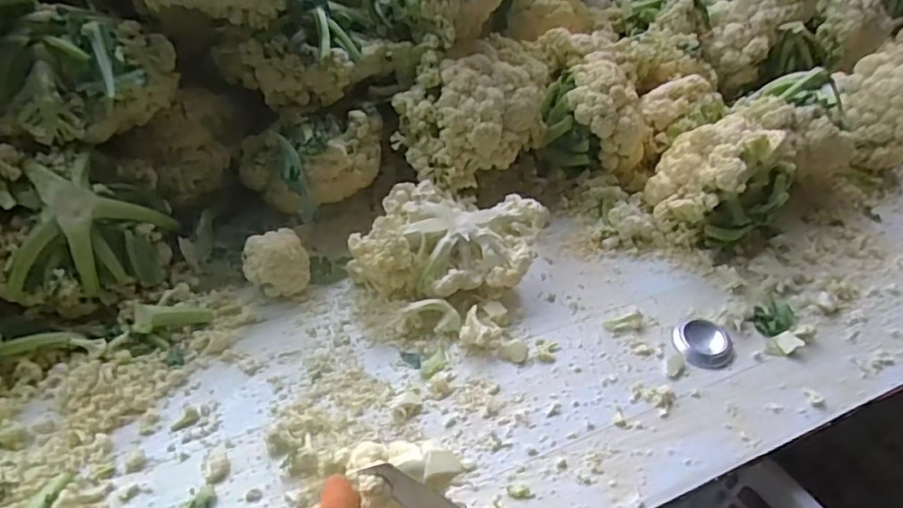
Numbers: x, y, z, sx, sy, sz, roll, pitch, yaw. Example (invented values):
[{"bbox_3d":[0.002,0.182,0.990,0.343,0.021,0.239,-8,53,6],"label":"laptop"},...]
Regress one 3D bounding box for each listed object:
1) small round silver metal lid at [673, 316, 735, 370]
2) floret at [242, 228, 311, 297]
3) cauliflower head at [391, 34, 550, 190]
[{"bbox_3d":[0.275,0.095,0.674,0.064,0.018,0.063,4,43,-3],"label":"small round silver metal lid"},{"bbox_3d":[-0.183,0.010,0.649,0.065,0.054,0.052,-8,45,-15],"label":"floret"},{"bbox_3d":[0.030,-0.177,0.749,0.132,0.106,0.197,28,47,21],"label":"cauliflower head"}]

